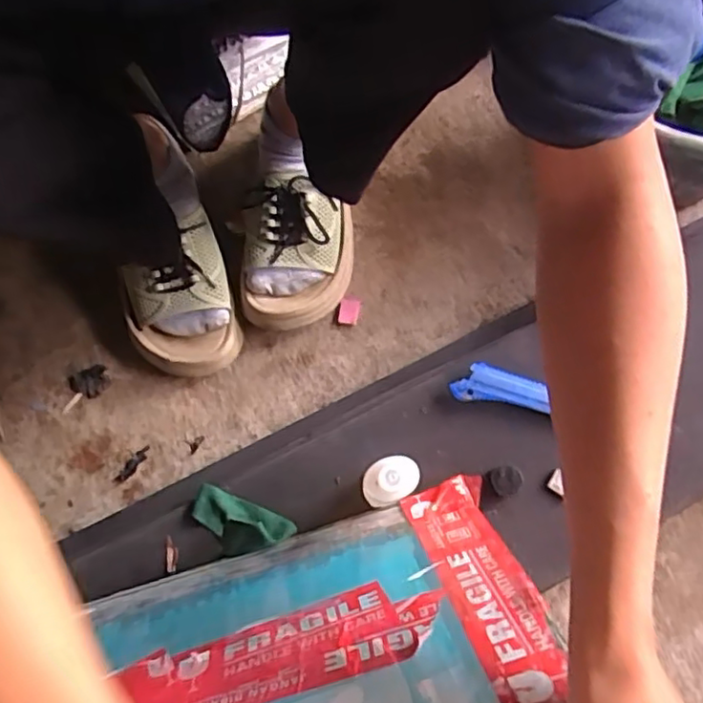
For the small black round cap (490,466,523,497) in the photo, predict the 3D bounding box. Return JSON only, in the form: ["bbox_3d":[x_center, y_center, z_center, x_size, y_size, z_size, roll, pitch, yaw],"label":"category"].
[{"bbox_3d":[0.123,0.103,0.500,0.024,0.006,0.023,0,73,1],"label":"small black round cap"}]

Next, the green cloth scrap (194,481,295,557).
[{"bbox_3d":[-0.089,0.138,0.497,0.080,0.027,0.041,21,75,8],"label":"green cloth scrap"}]

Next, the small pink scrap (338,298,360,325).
[{"bbox_3d":[-0.002,-0.040,0.619,0.019,0.005,0.027,9,76,4],"label":"small pink scrap"}]

